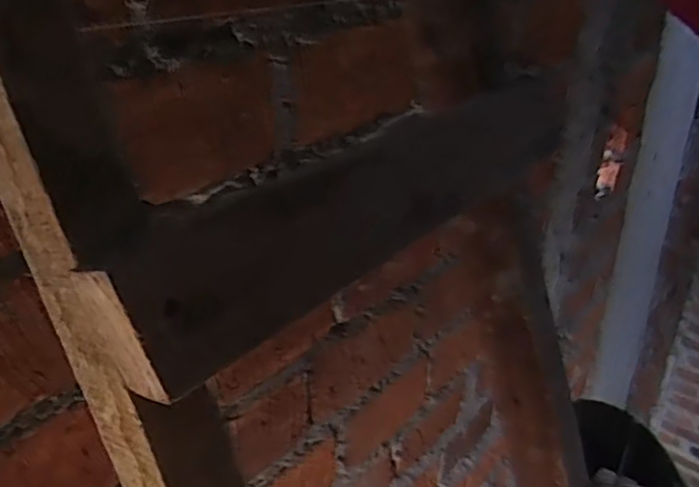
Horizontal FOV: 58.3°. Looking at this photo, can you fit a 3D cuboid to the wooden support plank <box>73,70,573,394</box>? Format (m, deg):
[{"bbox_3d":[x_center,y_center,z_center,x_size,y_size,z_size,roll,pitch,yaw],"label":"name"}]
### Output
[{"bbox_3d":[0.034,-0.042,0.404,0.414,0.075,0.025,-30,6,-42],"label":"wooden support plank"}]

